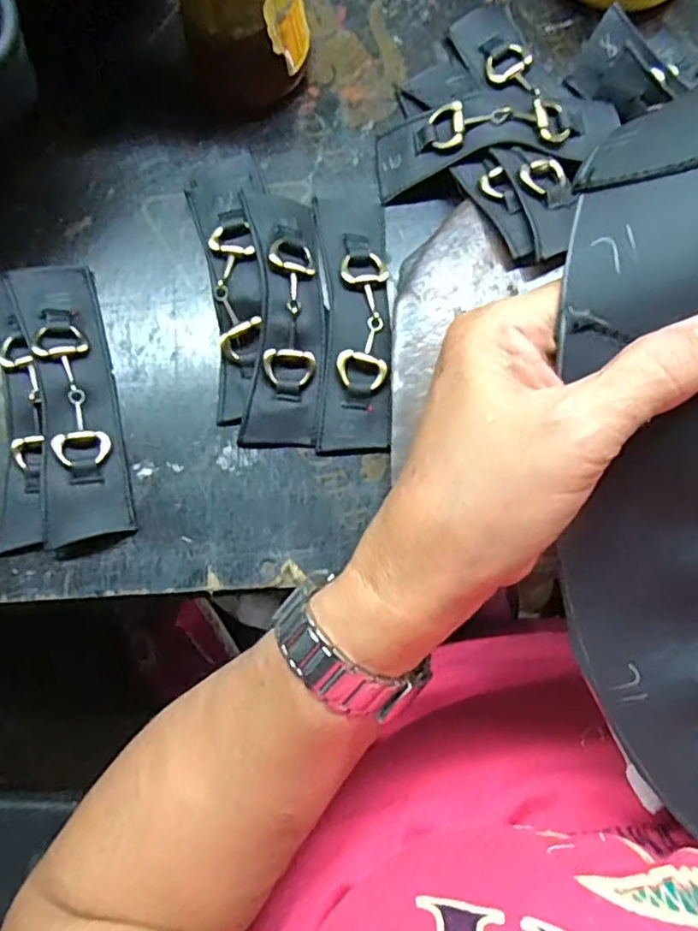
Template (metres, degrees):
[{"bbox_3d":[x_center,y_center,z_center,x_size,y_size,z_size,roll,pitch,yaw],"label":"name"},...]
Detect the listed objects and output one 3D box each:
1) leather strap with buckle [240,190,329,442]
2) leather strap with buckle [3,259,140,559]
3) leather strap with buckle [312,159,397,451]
[{"bbox_3d":[-0.032,-0.077,0.315,0.039,0.022,0.130,0,80,0],"label":"leather strap with buckle"},{"bbox_3d":[-0.137,-0.034,0.309,0.039,0.014,0.140,-12,80,-3],"label":"leather strap with buckle"},{"bbox_3d":[0.003,-0.084,0.322,0.037,0.012,0.154,-2,80,-1],"label":"leather strap with buckle"}]

